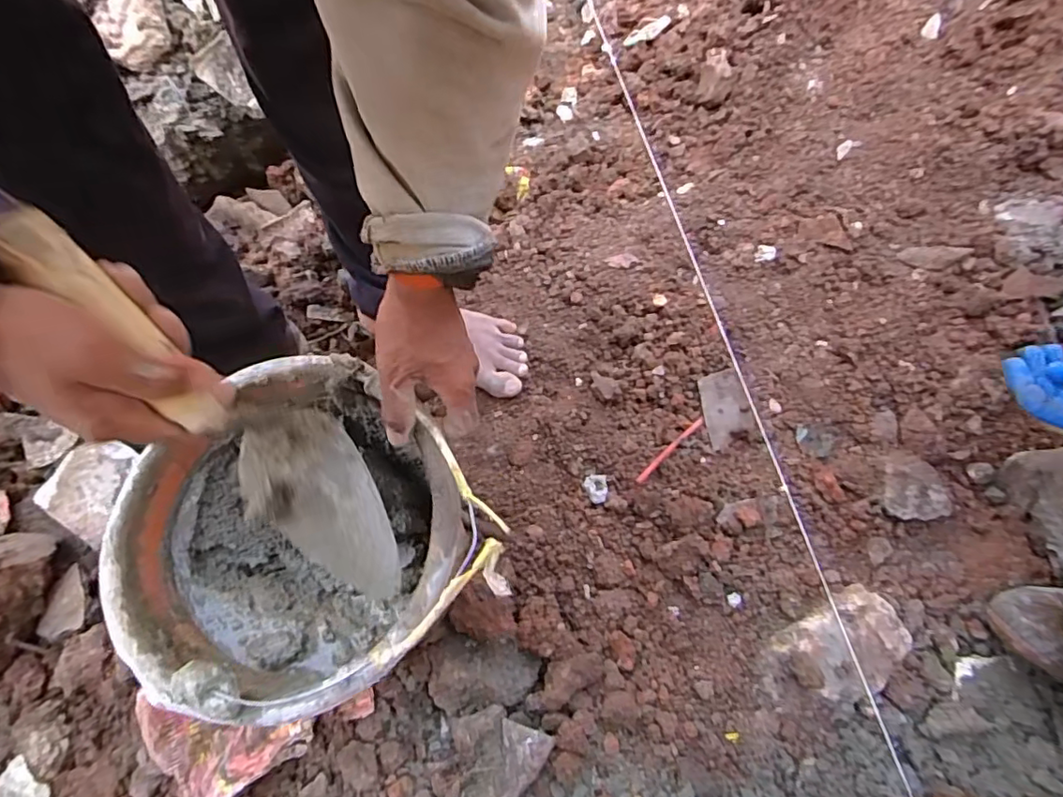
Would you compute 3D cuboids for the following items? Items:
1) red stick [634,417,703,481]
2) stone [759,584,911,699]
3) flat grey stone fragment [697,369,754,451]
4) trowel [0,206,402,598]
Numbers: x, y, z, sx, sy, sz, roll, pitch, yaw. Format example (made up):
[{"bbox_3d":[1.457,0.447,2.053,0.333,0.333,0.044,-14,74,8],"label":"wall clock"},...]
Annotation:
[{"bbox_3d":[0.162,0.060,0.664,0.113,0.006,0.008,-39,68,-19],"label":"red stick"},{"bbox_3d":[0.303,0.239,0.544,0.134,0.031,0.080,-26,64,-14],"label":"stone"},{"bbox_3d":[0.231,0.011,0.678,0.056,0.008,0.091,-7,61,-4],"label":"flat grey stone fragment"},{"bbox_3d":[-0.183,0.014,0.359,0.075,0.296,0.070,-44,30,-18],"label":"trowel"}]

